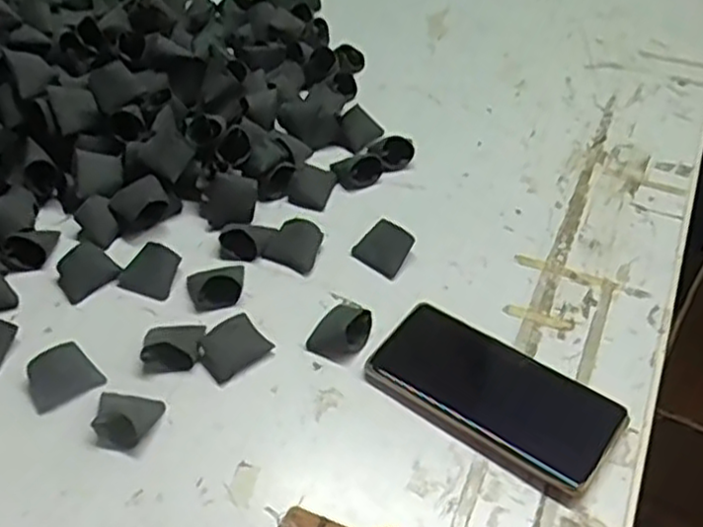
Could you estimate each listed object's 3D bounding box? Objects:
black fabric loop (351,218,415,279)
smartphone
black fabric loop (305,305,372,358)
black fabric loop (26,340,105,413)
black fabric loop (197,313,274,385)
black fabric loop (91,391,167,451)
[{"bbox_3d":[0.027,-0.014,0.587,0.040,0.019,0.036,32,54,28],"label":"black fabric loop"},{"bbox_3d":[0.093,0.084,0.496,0.161,0.012,0.079,26,52,23],"label":"smartphone"},{"bbox_3d":[-0.007,0.046,0.529,0.036,0.018,0.045,19,49,18],"label":"black fabric loop"},{"bbox_3d":[-0.197,0.075,0.505,0.045,0.015,0.036,-27,51,-23],"label":"black fabric loop"},{"bbox_3d":[-0.084,0.058,0.522,0.046,0.013,0.035,-32,53,-26],"label":"black fabric loop"},{"bbox_3d":[-0.147,0.097,0.478,0.040,0.022,0.040,7,47,7],"label":"black fabric loop"}]

